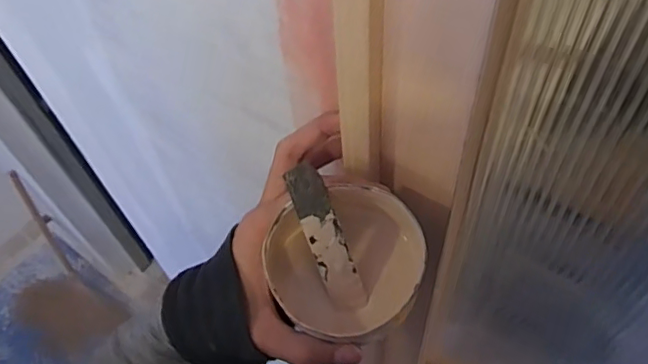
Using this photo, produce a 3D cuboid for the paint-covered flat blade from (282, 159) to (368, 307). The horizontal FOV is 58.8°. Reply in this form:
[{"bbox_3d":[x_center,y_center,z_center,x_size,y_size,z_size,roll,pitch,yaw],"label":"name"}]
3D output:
[{"bbox_3d":[0.001,0.033,0.324,0.020,0.005,0.083,-22,93,-10],"label":"paint-covered flat blade"}]

